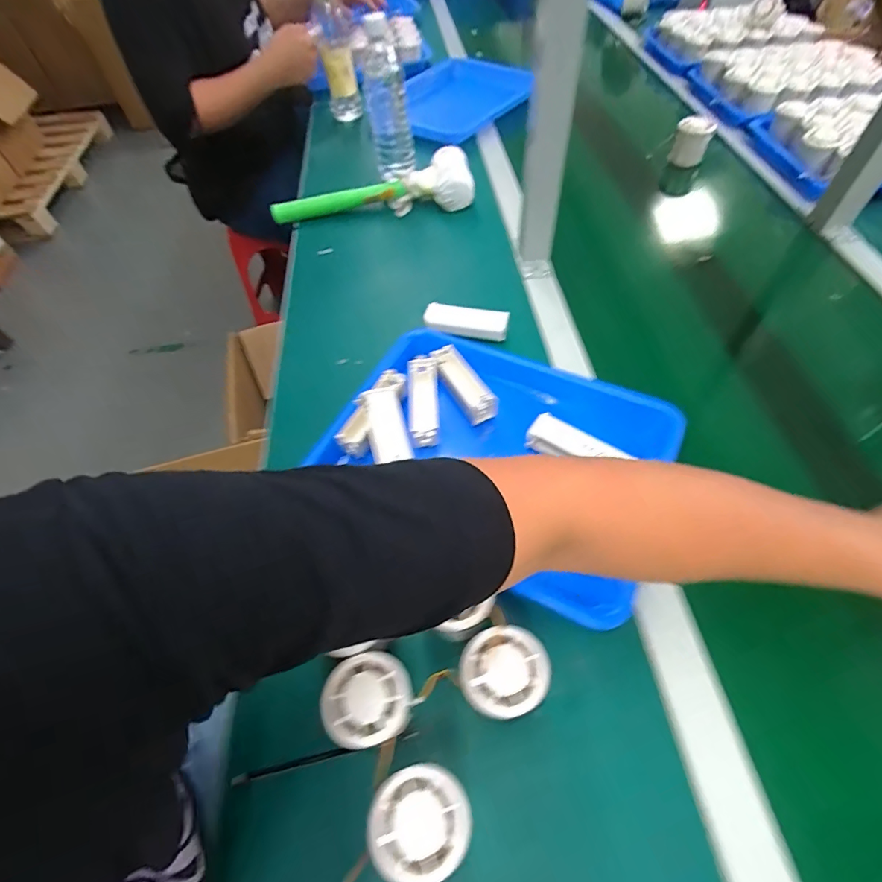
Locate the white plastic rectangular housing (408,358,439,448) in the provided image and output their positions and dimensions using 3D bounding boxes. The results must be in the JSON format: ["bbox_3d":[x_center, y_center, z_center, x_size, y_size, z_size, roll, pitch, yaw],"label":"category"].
[{"bbox_3d":[-0.021,-0.043,0.546,0.033,0.107,0.020,0,19,3],"label":"white plastic rectangular housing"}]

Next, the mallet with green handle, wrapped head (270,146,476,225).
[{"bbox_3d":[-0.119,-0.417,0.755,0.336,0.054,0.099,-8,57,-2],"label":"mallet with green handle, wrapped head"}]

